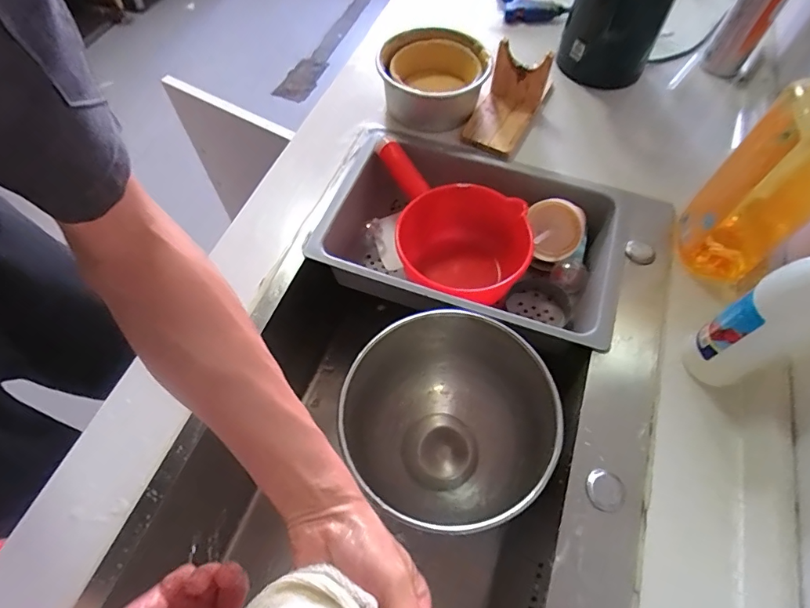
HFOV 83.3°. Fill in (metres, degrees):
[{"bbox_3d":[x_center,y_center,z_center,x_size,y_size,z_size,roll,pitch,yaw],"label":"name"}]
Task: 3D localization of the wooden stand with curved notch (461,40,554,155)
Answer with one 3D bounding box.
[{"bbox_3d":[0.142,-0.295,0.657,0.083,0.081,0.127,27,64,14],"label":"wooden stand with curved notch"}]

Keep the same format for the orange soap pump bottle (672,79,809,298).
[{"bbox_3d":[0.384,-0.131,0.453,0.107,0.281,0.091,39,67,20],"label":"orange soap pump bottle"}]

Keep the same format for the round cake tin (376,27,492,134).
[{"bbox_3d":[0.044,-0.341,0.686,0.154,0.074,0.166,0,60,0],"label":"round cake tin"}]

